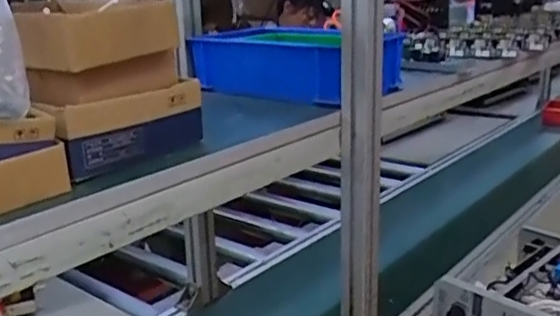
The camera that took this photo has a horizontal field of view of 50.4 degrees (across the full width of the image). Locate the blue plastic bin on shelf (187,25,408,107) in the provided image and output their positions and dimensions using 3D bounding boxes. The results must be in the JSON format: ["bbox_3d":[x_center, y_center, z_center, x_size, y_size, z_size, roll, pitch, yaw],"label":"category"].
[{"bbox_3d":[0.020,-0.161,0.925,0.292,0.107,0.175,12,21,38],"label":"blue plastic bin on shelf"}]

